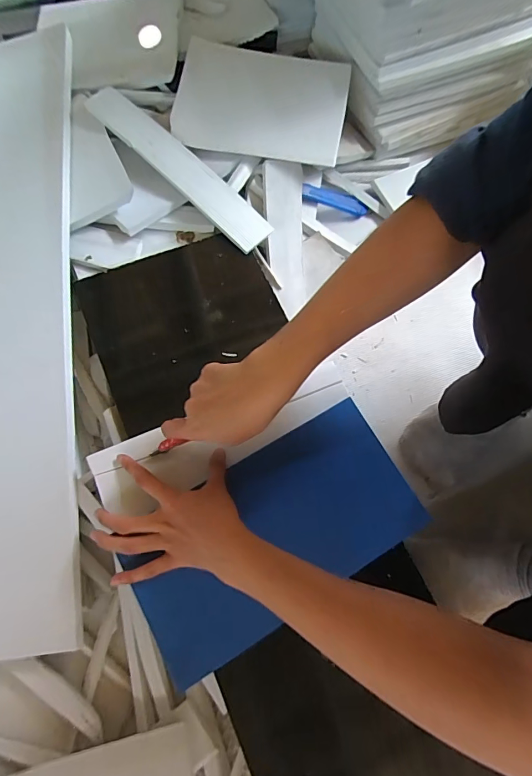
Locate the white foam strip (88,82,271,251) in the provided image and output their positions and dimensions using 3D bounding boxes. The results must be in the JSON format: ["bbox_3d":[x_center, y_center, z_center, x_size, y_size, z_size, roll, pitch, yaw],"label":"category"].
[{"bbox_3d":[-0.111,-0.287,0.523,0.283,0.012,0.052,42,75,1],"label":"white foam strip"}]

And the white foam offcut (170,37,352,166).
[{"bbox_3d":[-0.005,-0.388,0.544,0.223,0.016,0.169,9,79,0],"label":"white foam offcut"}]

